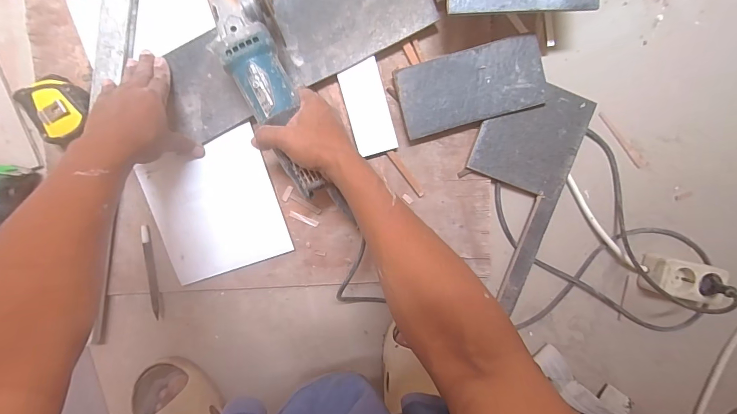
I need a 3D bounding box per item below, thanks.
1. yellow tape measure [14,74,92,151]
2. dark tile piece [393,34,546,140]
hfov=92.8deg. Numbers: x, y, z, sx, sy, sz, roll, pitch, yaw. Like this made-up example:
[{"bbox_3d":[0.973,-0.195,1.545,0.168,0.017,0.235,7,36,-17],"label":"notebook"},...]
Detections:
[{"bbox_3d":[-0.388,-0.124,0.448,0.070,0.038,0.078,-27,98,-1],"label":"yellow tape measure"},{"bbox_3d":[0.139,-0.163,0.476,0.194,0.006,0.095,-15,97,1],"label":"dark tile piece"}]

